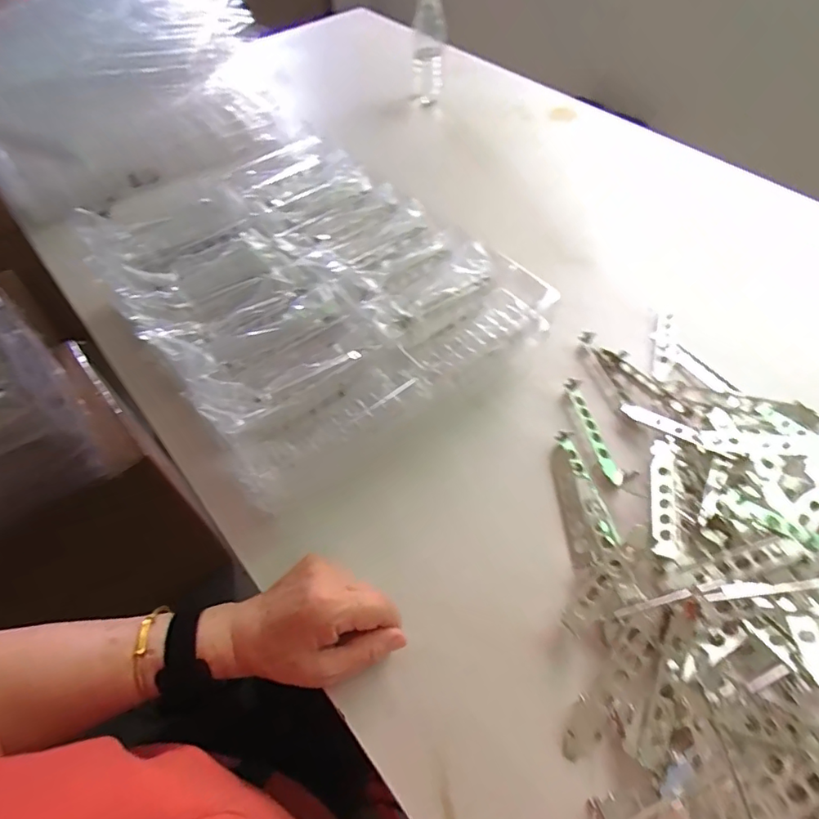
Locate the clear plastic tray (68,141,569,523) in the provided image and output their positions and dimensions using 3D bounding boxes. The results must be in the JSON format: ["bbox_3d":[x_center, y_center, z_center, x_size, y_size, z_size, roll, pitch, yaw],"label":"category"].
[{"bbox_3d":[-0.116,-0.138,0.559,0.338,0.083,0.433,-38,62,-22],"label":"clear plastic tray"}]

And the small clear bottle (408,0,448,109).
[{"bbox_3d":[0.032,-0.645,0.897,0.063,0.178,0.062,-1,55,1],"label":"small clear bottle"}]

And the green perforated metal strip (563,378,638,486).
[{"bbox_3d":[0.189,0.017,0.513,0.018,0.023,0.129,-11,56,-5],"label":"green perforated metal strip"}]

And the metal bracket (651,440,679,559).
[{"bbox_3d":[0.230,0.079,0.463,0.023,0.018,0.117,11,57,10],"label":"metal bracket"}]

